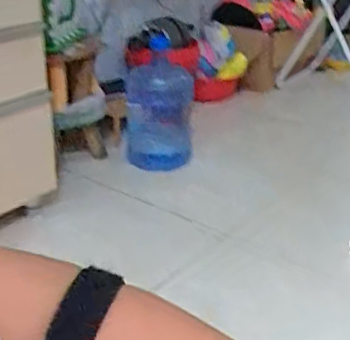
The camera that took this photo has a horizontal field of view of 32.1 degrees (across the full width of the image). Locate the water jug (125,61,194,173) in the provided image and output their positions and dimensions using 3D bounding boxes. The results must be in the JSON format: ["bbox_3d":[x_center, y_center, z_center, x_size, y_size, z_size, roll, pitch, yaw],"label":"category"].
[{"bbox_3d":[-0.048,-0.160,1.769,0.178,0.276,0.171,-2,27,-6],"label":"water jug"}]

